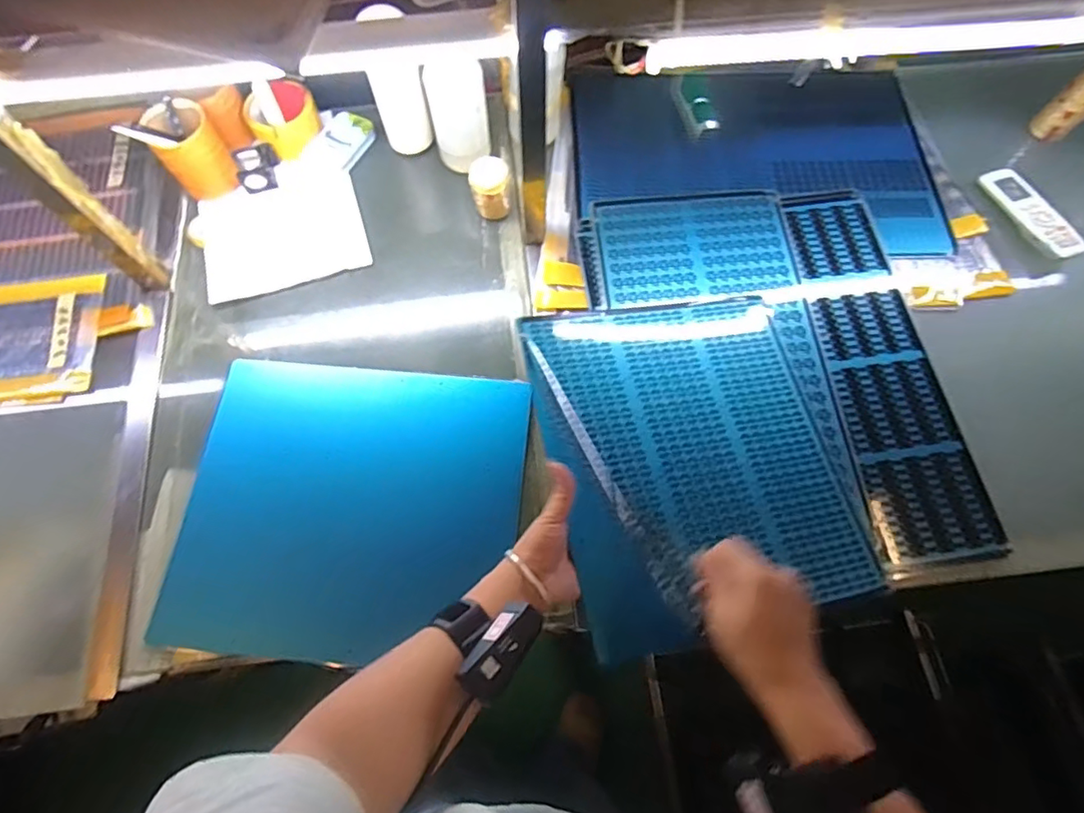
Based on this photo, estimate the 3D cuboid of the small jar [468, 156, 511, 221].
[{"bbox_3d":[-0.070,-0.294,0.758,0.053,0.071,0.048,-8,68,-3],"label":"small jar"}]

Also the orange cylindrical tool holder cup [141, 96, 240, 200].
[{"bbox_3d":[-0.479,-0.353,0.770,0.077,0.094,0.077,0,68,0],"label":"orange cylindrical tool holder cup"}]

